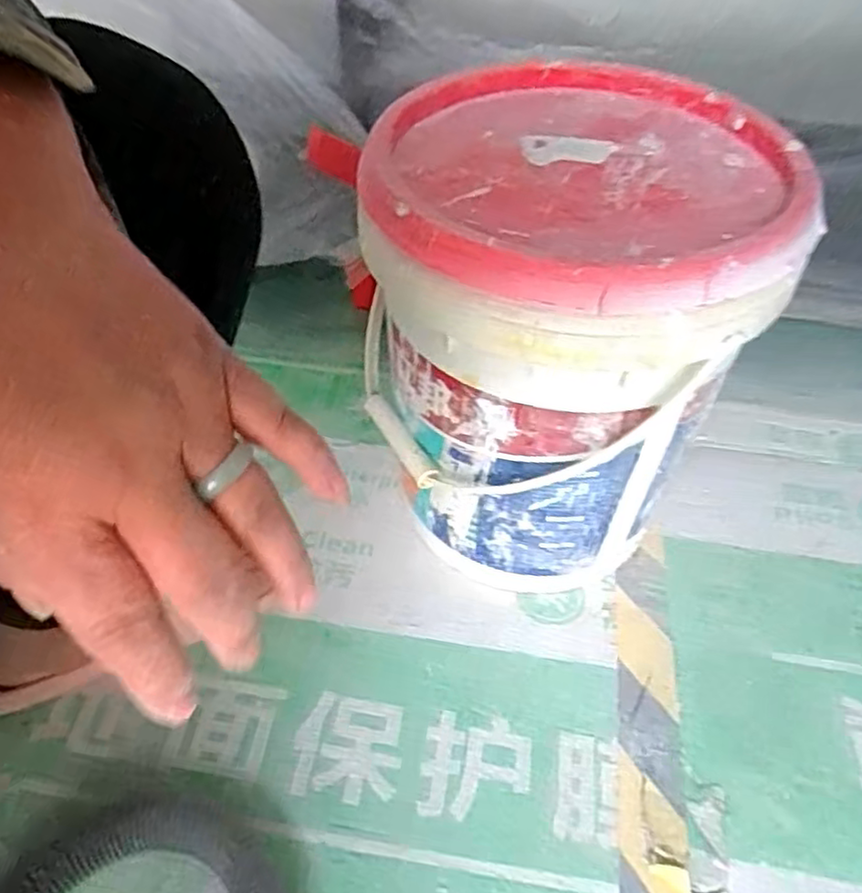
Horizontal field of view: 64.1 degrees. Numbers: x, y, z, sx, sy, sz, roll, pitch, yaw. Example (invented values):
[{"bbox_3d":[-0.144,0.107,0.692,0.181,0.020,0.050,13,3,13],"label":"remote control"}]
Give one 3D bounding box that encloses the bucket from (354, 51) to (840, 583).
[{"bbox_3d":[0.097,-0.069,0.563,0.251,0.349,0.258,0,50,-1],"label":"bucket"}]

